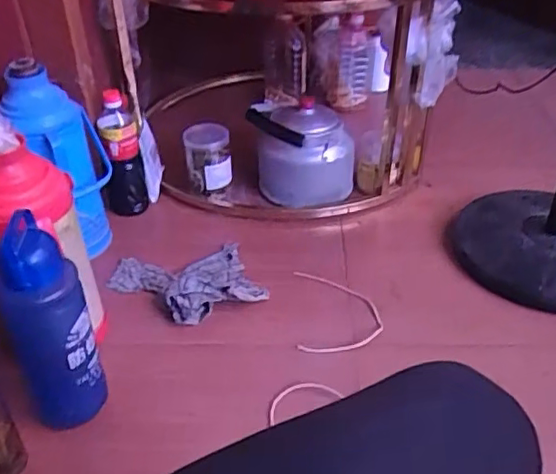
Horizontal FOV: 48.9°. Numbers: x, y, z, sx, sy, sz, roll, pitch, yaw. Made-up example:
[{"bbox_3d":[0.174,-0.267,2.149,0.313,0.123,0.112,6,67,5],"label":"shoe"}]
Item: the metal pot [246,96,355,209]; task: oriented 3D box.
[{"bbox_3d":[0.050,-0.178,1.339,0.174,0.201,0.190,-21,40,-24],"label":"metal pot"}]

